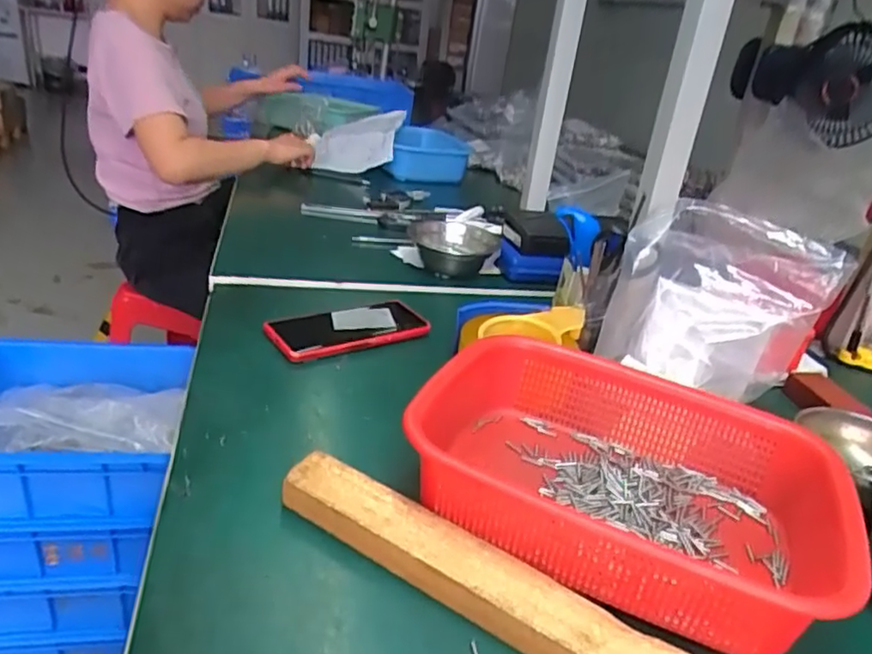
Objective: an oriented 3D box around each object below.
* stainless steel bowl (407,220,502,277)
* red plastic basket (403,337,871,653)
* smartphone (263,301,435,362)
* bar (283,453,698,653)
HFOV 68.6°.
[{"bbox_3d":[0.021,-0.108,0.886,0.130,0.057,0.131,9,26,1],"label":"stainless steel bowl"},{"bbox_3d":[0.129,0.100,0.458,0.268,0.070,0.198,16,29,18],"label":"red plastic basket"},{"bbox_3d":[-0.093,0.000,0.685,0.168,0.013,0.081,-10,32,-30],"label":"smartphone"},{"bbox_3d":[0.095,0.177,0.353,0.441,0.020,0.042,21,30,25],"label":"bar"}]

